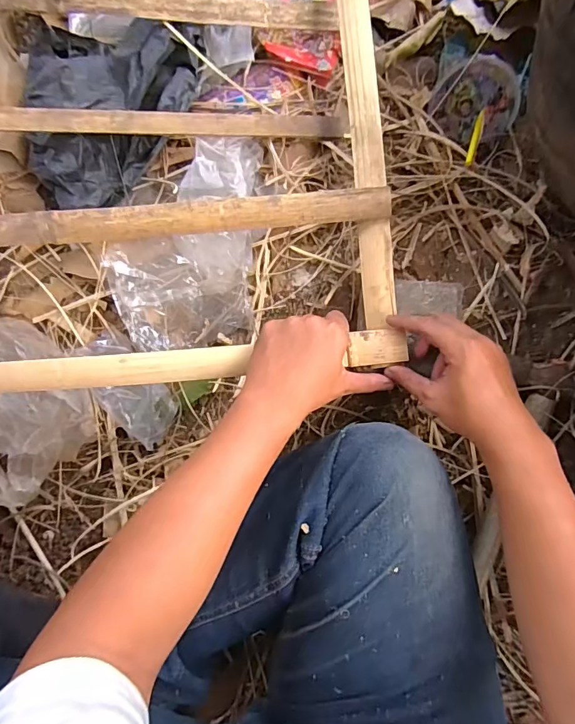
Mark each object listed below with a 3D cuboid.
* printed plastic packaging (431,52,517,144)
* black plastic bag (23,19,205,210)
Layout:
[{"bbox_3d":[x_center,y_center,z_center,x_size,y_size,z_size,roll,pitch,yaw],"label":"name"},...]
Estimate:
[{"bbox_3d":[0.200,-0.276,0.482,0.086,0.082,0.018,36,53,-12],"label":"printed plastic packaging"},{"bbox_3d":[-0.198,-0.280,0.518,0.201,0.053,0.213,-4,87,4],"label":"black plastic bag"}]

